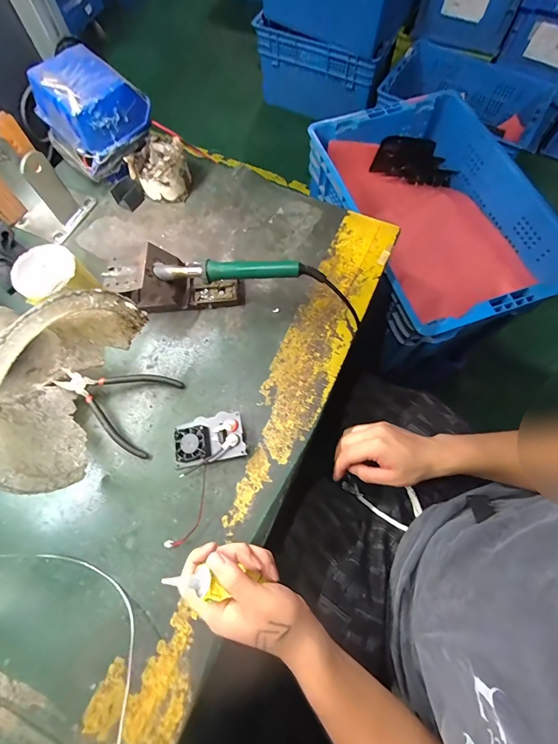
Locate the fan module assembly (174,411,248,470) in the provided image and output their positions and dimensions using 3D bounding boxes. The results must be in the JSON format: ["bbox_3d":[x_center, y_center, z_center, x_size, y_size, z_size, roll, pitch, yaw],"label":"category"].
[{"bbox_3d":[-0.088,0.084,0.428,0.087,0.028,0.057,-11,72,-5],"label":"fan module assembly"}]

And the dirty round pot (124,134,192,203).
[{"bbox_3d":[-0.191,-0.334,0.554,0.092,0.060,0.082,24,72,7],"label":"dirty round pot"}]

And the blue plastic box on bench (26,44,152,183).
[{"bbox_3d":[-0.286,-0.401,0.522,0.111,0.109,0.144,42,76,14],"label":"blue plastic box on bench"}]

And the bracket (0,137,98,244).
[{"bbox_3d":[-0.367,-0.279,0.515,0.087,0.108,0.102,23,72,6],"label":"bracket"}]

